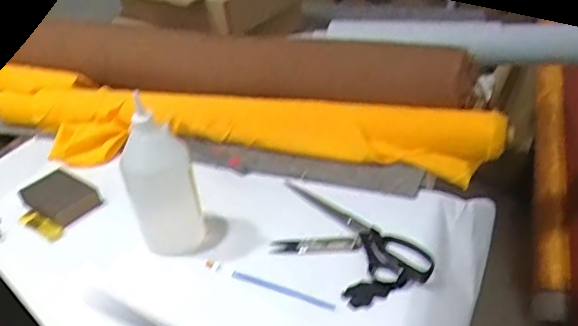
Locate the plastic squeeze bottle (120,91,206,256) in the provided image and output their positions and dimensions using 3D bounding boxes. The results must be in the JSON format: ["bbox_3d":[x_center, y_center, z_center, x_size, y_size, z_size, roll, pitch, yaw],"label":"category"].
[{"bbox_3d":[-0.148,0.023,0.651,0.055,0.171,0.058,18,40,32],"label":"plastic squeeze bottle"}]

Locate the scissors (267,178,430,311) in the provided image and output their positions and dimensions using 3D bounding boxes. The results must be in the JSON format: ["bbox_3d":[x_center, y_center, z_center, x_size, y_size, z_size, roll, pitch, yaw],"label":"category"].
[{"bbox_3d":[0.049,0.090,0.663,0.107,0.013,0.226,-30,40,-31],"label":"scissors"}]

